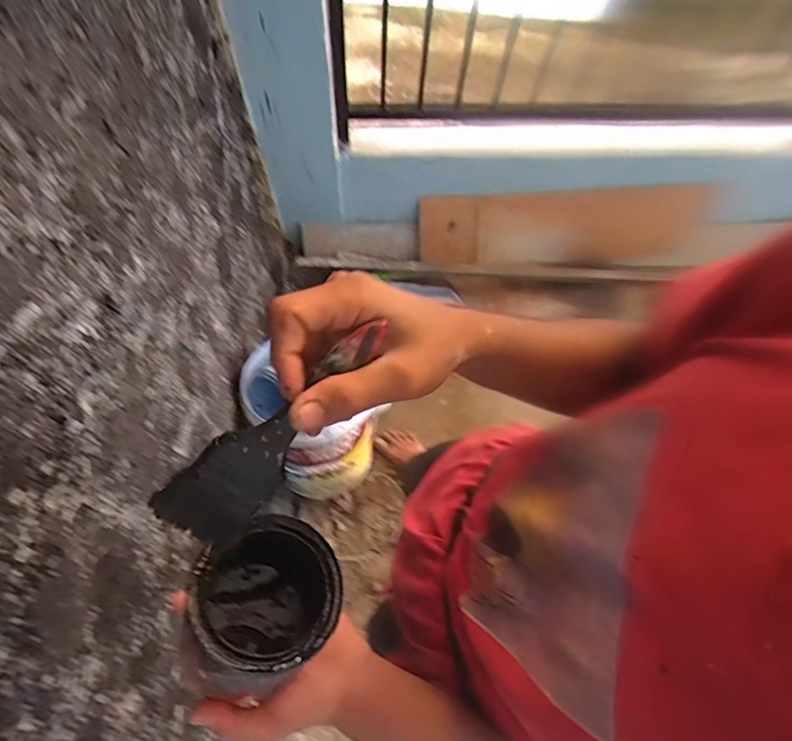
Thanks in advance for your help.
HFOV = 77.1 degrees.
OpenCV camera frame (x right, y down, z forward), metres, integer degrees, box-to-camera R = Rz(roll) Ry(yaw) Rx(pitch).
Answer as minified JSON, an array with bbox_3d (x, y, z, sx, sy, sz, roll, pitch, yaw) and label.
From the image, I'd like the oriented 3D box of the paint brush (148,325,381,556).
[{"bbox_3d":[-0.067,0.042,0.290,0.174,0.009,0.049,-40,108,12],"label":"paint brush"}]

